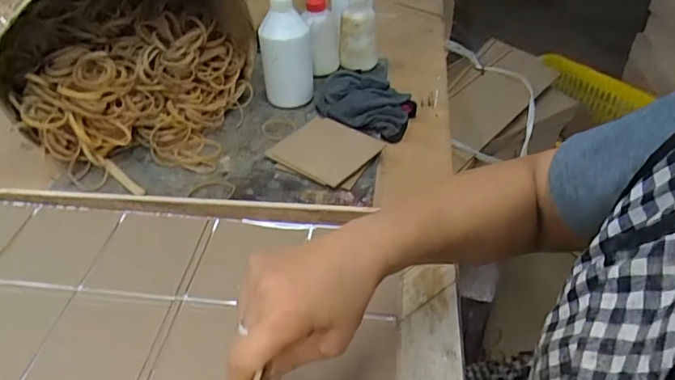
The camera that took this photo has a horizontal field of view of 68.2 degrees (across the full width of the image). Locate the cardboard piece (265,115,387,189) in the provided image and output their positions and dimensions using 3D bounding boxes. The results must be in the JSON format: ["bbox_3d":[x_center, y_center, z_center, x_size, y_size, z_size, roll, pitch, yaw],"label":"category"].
[{"bbox_3d":[-0.013,-0.054,0.647,0.118,0.012,0.106,23,48,24],"label":"cardboard piece"}]

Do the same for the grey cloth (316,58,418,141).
[{"bbox_3d":[0.033,-0.132,0.715,0.149,0.055,0.106,17,46,18],"label":"grey cloth"}]

